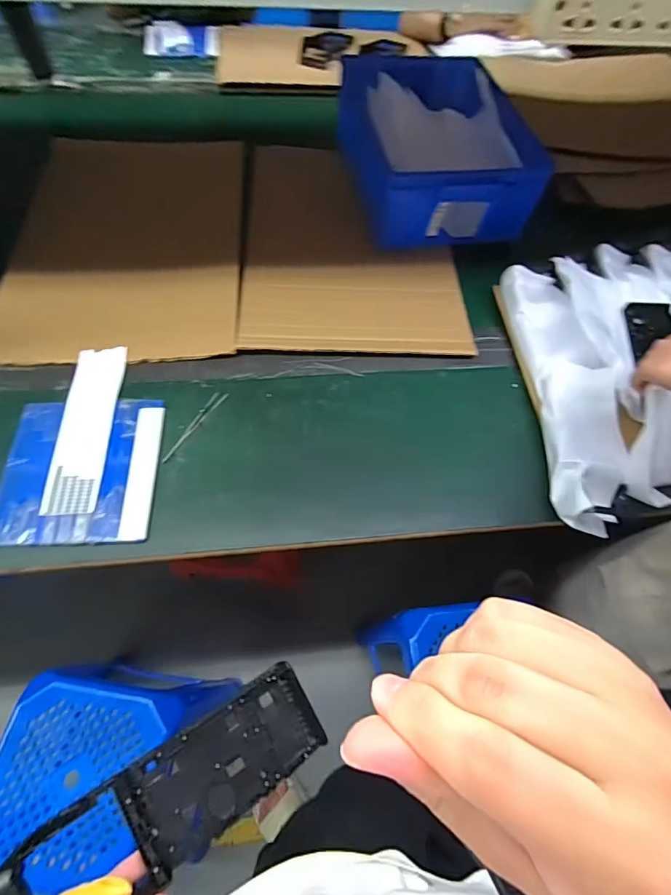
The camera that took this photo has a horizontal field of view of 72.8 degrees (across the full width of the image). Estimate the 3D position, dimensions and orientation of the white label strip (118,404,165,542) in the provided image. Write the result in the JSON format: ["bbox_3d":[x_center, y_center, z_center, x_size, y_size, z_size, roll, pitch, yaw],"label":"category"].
[{"bbox_3d":[-0.258,0.028,0.609,0.035,0.005,0.192,0,57,-5],"label":"white label strip"}]

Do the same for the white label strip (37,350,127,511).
[{"bbox_3d":[-0.347,-0.032,0.634,0.072,0.007,0.259,-2,62,-3],"label":"white label strip"}]

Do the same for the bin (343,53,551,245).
[{"bbox_3d":[0.184,-0.572,0.881,0.323,0.162,0.387,-2,57,-7],"label":"bin"}]

